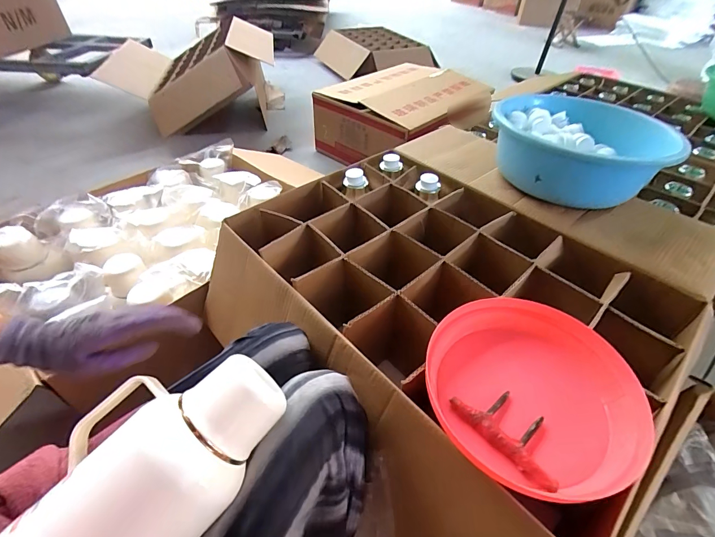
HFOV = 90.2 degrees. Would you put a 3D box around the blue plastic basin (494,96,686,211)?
[{"bbox_3d":[0.436,-0.241,0.749,0.297,0.147,0.301,9,45,8],"label":"blue plastic basin"}]

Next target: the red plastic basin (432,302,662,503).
[{"bbox_3d":[0.201,0.140,0.419,0.230,0.065,0.219,1,43,-1],"label":"red plastic basin"}]

